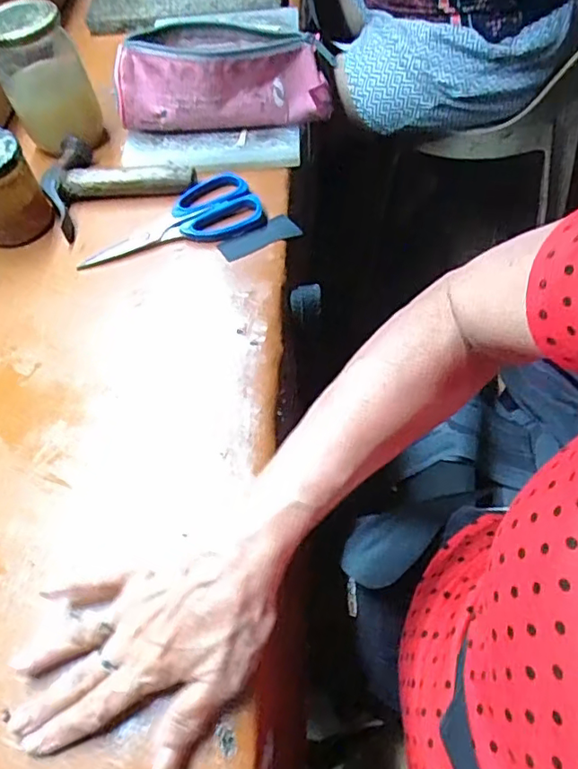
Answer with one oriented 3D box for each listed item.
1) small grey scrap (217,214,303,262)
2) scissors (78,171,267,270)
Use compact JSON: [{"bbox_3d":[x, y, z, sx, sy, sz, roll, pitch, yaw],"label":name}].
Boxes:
[{"bbox_3d":[-0.028,-0.135,0.518,0.073,0.008,0.028,-23,60,-10],"label":"small grey scrap"},{"bbox_3d":[-0.112,-0.156,0.526,0.169,0.017,0.080,-16,59,-5],"label":"scissors"}]

